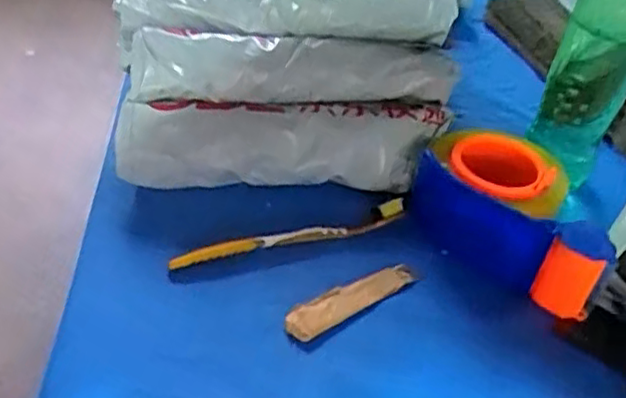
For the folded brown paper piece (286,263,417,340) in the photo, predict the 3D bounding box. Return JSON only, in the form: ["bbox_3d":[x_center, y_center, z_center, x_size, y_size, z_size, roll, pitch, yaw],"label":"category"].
[{"bbox_3d":[0.027,0.065,0.447,0.105,0.008,0.024,-24,50,-31],"label":"folded brown paper piece"}]

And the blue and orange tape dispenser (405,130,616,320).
[{"bbox_3d":[0.151,0.007,0.495,0.154,0.056,0.107,28,45,22],"label":"blue and orange tape dispenser"}]

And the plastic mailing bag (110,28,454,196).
[{"bbox_3d":[-0.018,-0.069,0.517,0.252,0.029,0.119,1,79,-9],"label":"plastic mailing bag"}]

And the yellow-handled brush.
[{"bbox_3d":[-0.013,0.027,0.479,0.178,0.018,0.014,-11,44,-19],"label":"yellow-handled brush"}]

